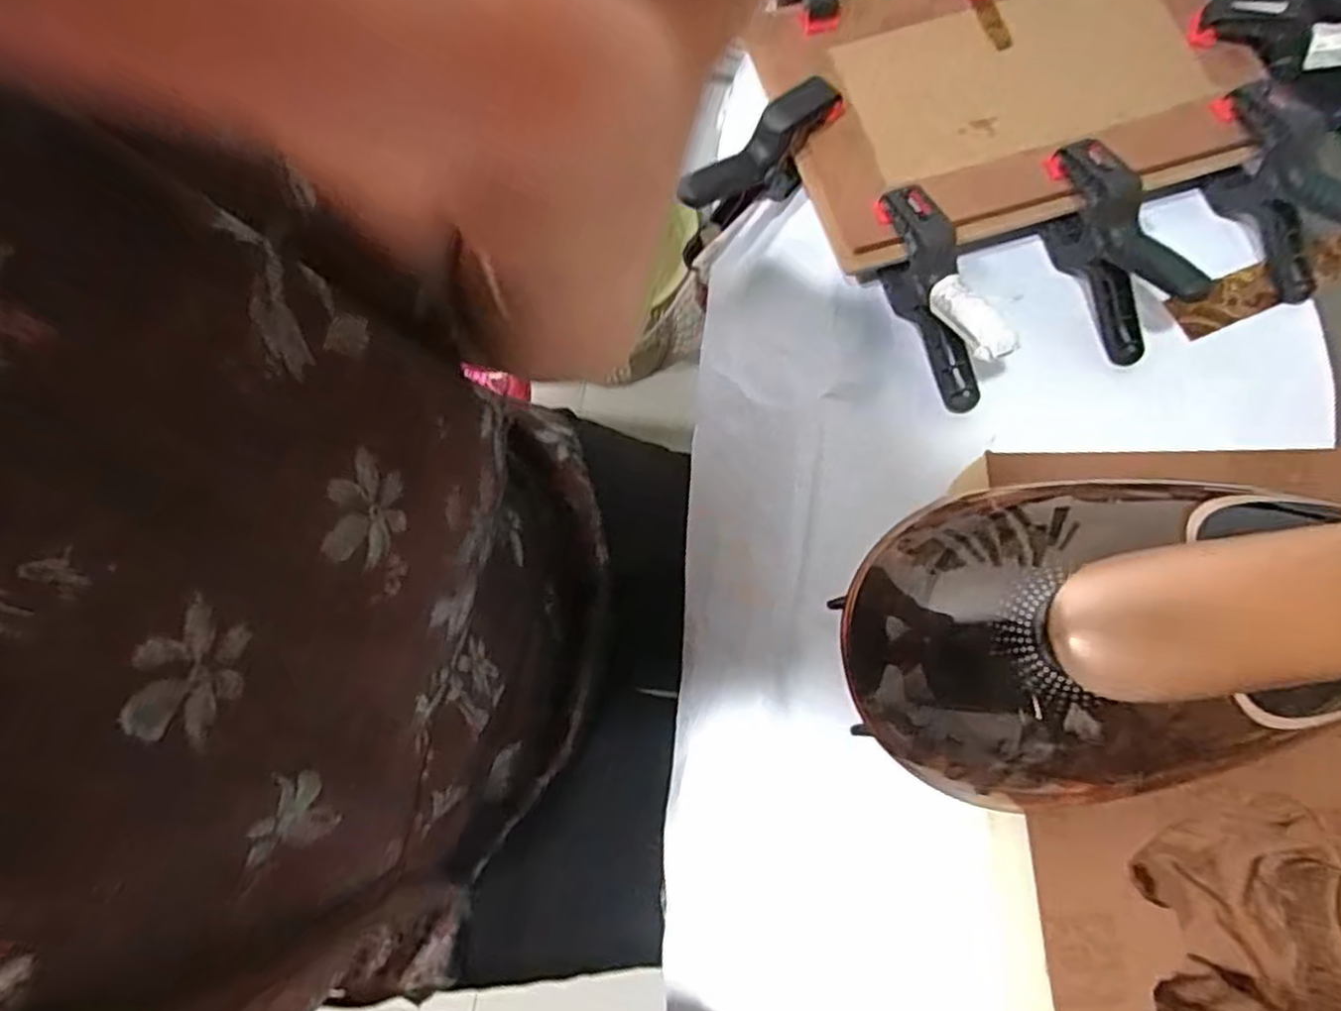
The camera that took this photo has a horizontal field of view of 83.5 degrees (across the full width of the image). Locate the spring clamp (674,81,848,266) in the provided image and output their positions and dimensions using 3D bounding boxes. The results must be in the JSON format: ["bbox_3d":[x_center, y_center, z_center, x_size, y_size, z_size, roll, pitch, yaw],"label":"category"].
[{"bbox_3d":[0.049,-0.182,0.409,0.102,0.060,0.021,-41,78,-10],"label":"spring clamp"}]

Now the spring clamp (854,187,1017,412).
[{"bbox_3d":[0.131,-0.106,0.375,0.022,0.073,0.106,-21,75,-5],"label":"spring clamp"}]

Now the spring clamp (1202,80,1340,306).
[{"bbox_3d":[0.325,-0.170,0.391,0.039,0.059,0.104,-24,76,-6],"label":"spring clamp"}]

